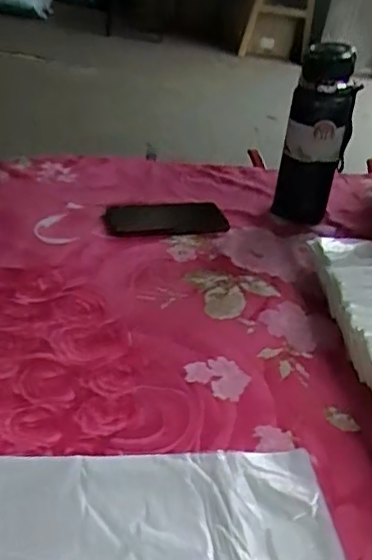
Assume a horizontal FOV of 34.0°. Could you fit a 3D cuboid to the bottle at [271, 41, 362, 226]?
[{"bbox_3d":[0.177,-0.192,0.829,0.078,0.252,0.074,13,33,11],"label":"bottle"}]

